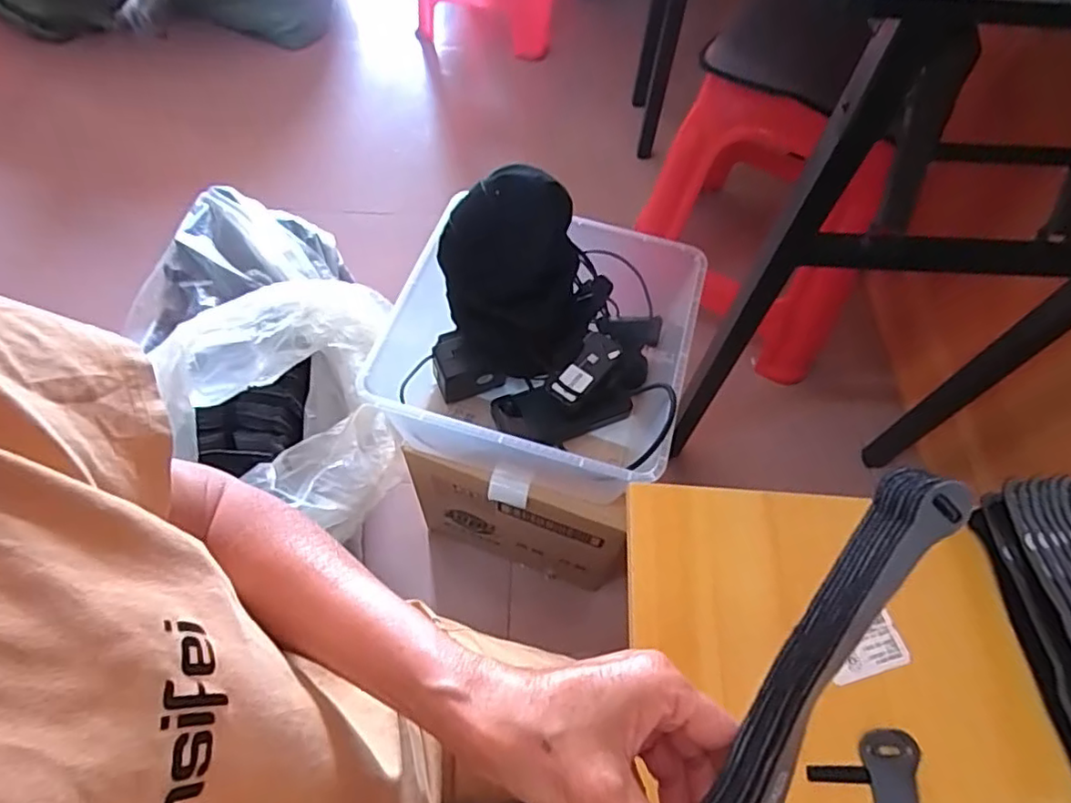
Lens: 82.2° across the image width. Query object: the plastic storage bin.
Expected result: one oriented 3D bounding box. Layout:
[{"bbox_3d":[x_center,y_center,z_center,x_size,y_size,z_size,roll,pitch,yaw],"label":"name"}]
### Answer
[{"bbox_3d":[-0.002,-0.054,0.696,0.319,0.152,0.298,14,61,6],"label":"plastic storage bin"}]

